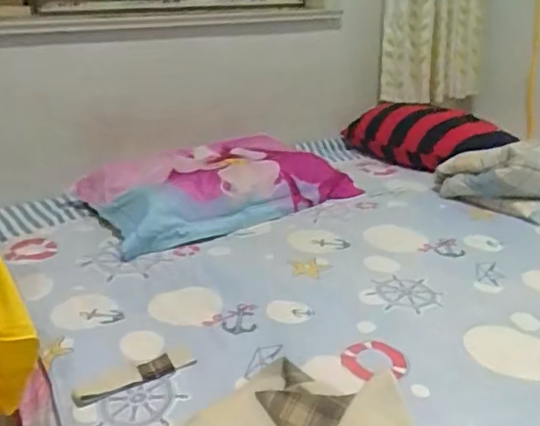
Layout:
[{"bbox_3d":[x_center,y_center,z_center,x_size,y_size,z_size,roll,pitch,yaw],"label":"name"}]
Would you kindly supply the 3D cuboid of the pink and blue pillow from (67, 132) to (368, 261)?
[{"bbox_3d":[-0.130,-0.093,1.628,0.694,0.144,0.417,-14,24,-29],"label":"pink and blue pillow"}]

